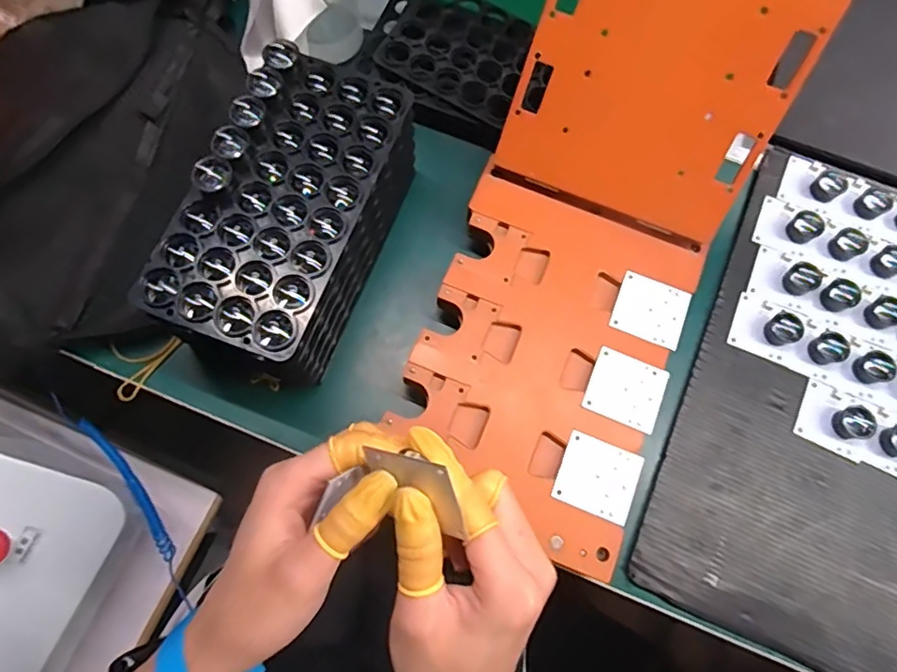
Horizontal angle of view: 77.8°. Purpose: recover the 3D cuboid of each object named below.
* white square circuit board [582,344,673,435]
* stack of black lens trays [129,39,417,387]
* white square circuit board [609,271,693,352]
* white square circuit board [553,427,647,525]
[{"bbox_3d":[0.116,0.035,0.363,0.047,0.004,0.044,23,74,5],"label":"white square circuit board"},{"bbox_3d":[-0.101,-0.076,0.371,0.096,0.103,0.190,21,75,5],"label":"stack of black lens trays"},{"bbox_3d":[0.139,-0.018,0.380,0.047,0.004,0.044,23,76,5],"label":"white square circuit board"},{"bbox_3d":[0.094,0.088,0.347,0.048,0.004,0.044,22,74,4],"label":"white square circuit board"}]

